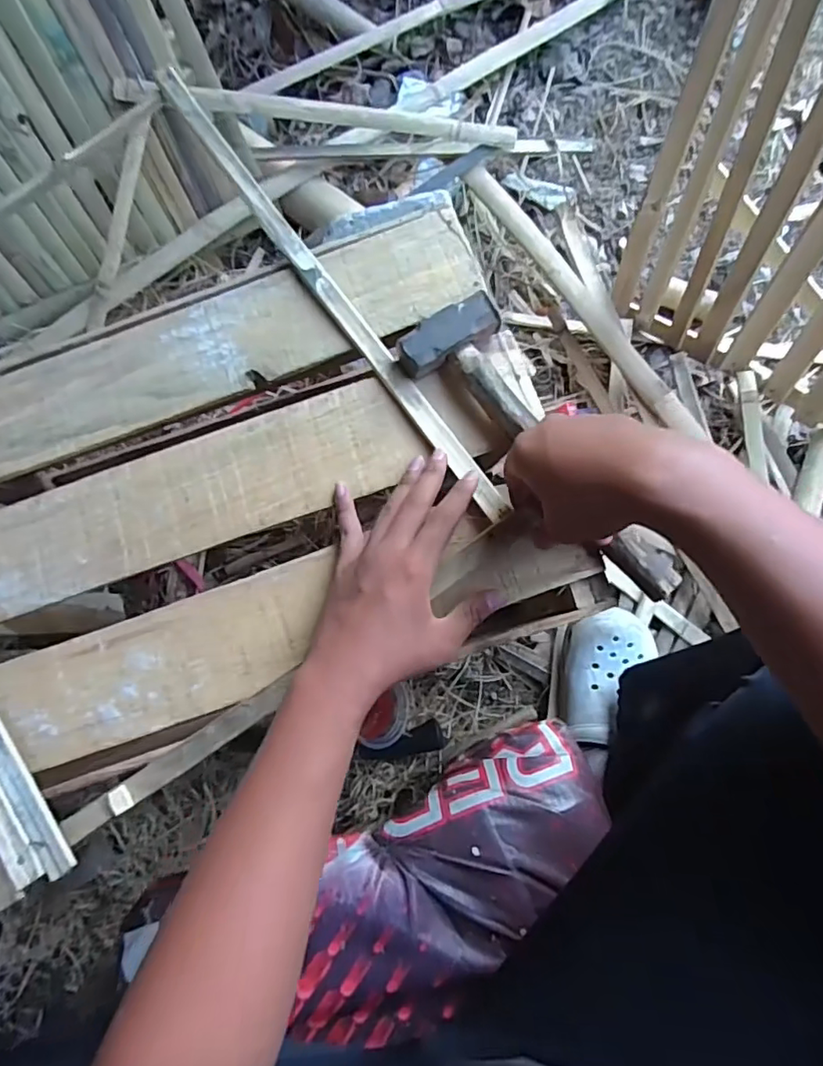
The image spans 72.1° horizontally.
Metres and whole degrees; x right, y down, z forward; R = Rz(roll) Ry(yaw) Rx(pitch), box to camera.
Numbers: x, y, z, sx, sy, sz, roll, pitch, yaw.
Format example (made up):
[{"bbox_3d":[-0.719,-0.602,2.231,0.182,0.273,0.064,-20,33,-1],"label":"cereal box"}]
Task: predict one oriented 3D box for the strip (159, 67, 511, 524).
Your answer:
[{"bbox_3d":[-0.075,-0.212,0.474,0.020,0.008,0.495,-35,81,-2],"label":"strip"}]

